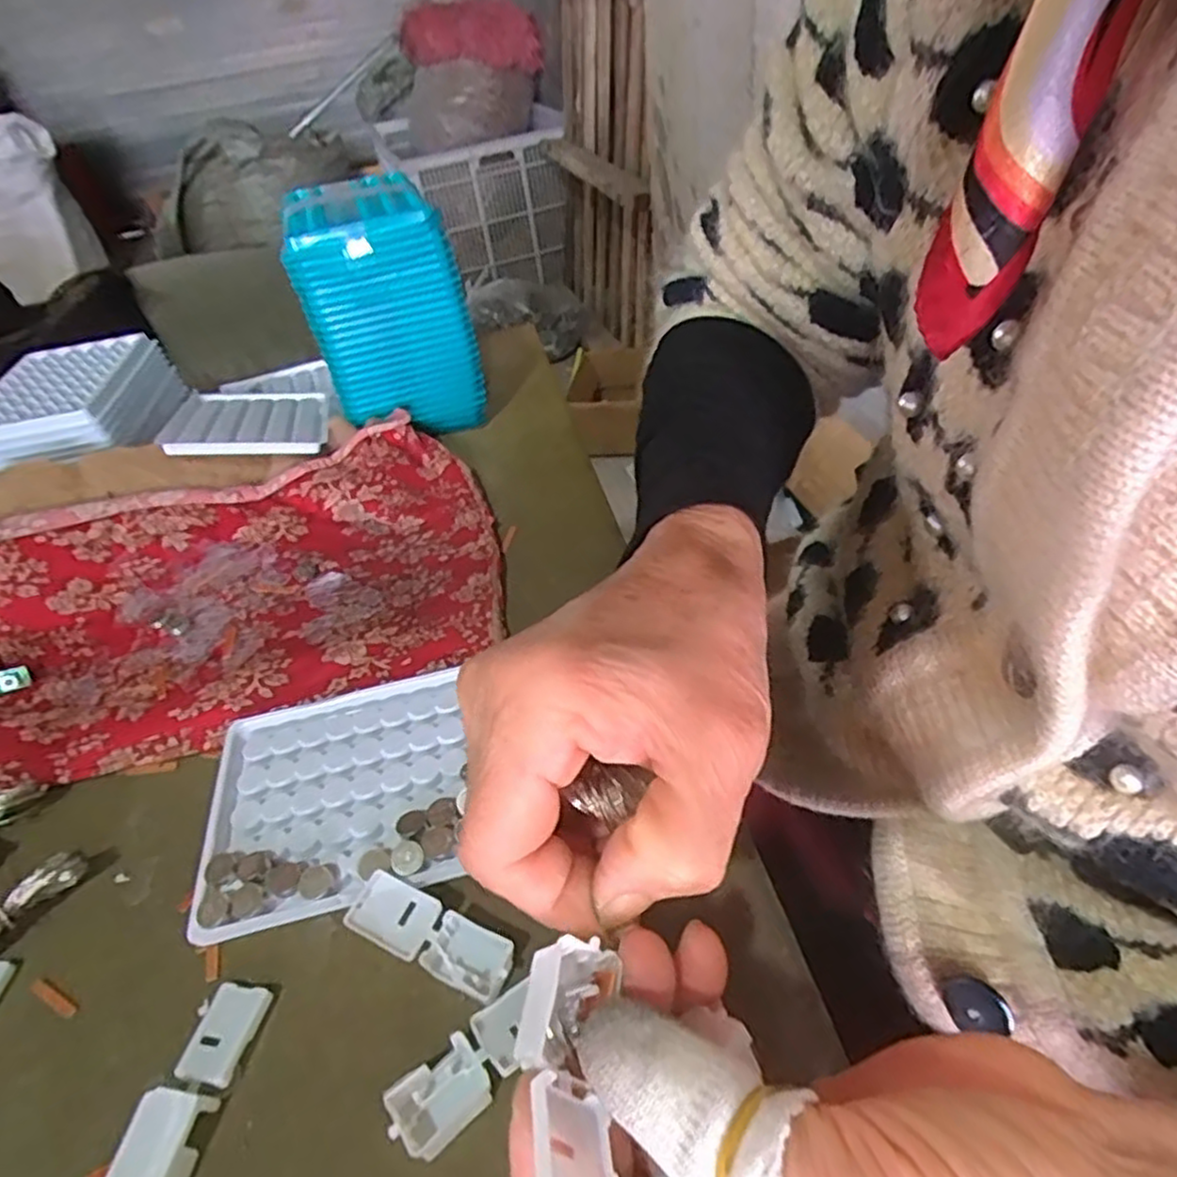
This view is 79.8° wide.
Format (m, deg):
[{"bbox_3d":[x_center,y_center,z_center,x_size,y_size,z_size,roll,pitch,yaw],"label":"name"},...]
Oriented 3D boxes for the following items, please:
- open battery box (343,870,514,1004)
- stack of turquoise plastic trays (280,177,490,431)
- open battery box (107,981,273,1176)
[{"bbox_3d":[-0.051,0.113,0.230,0.056,0.013,0.019,13,45,23],"label":"open battery box"},{"bbox_3d":[-0.140,-0.192,0.478,0.094,0.130,0.123,-20,43,-11],"label":"stack of turquoise plastic trays"},{"bbox_3d":[-0.115,0.146,0.207,0.021,0.014,0.054,0,42,9],"label":"open battery box"}]

